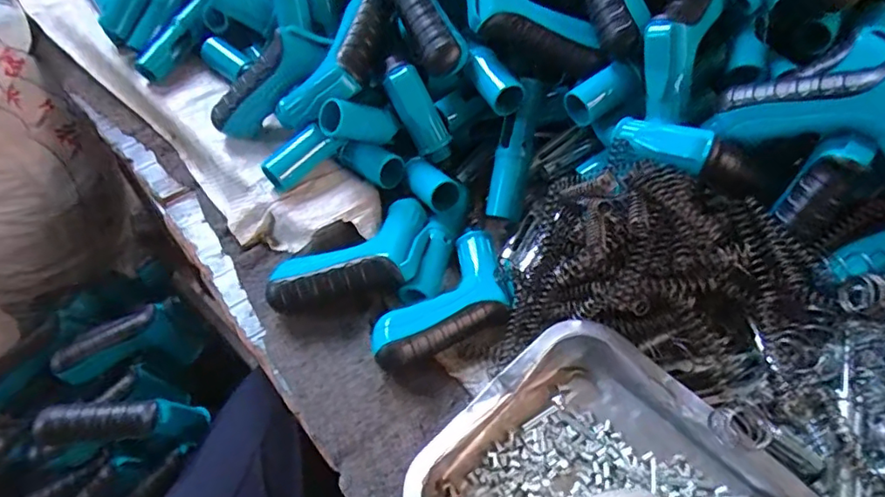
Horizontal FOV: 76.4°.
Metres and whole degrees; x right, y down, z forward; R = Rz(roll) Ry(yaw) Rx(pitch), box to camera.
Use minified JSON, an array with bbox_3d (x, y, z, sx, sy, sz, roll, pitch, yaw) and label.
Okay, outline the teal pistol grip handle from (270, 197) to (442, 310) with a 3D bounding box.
[{"bbox_3d":[-0.065,0.016,0.449,0.143,0.042,0.070,-30,57,-20],"label":"teal pistol grip handle"}]

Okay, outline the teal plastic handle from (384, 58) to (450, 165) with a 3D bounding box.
[{"bbox_3d":[-0.020,-0.117,0.481,0.028,0.092,0.024,-44,30,-27],"label":"teal plastic handle"}]

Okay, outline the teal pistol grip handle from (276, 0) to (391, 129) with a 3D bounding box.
[{"bbox_3d":[-0.084,-0.158,0.482,0.065,0.045,0.137,32,82,23],"label":"teal pistol grip handle"}]

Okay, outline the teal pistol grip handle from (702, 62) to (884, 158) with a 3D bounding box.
[{"bbox_3d":[0.246,-0.084,0.354,0.132,0.059,0.030,20,55,31],"label":"teal pistol grip handle"}]

